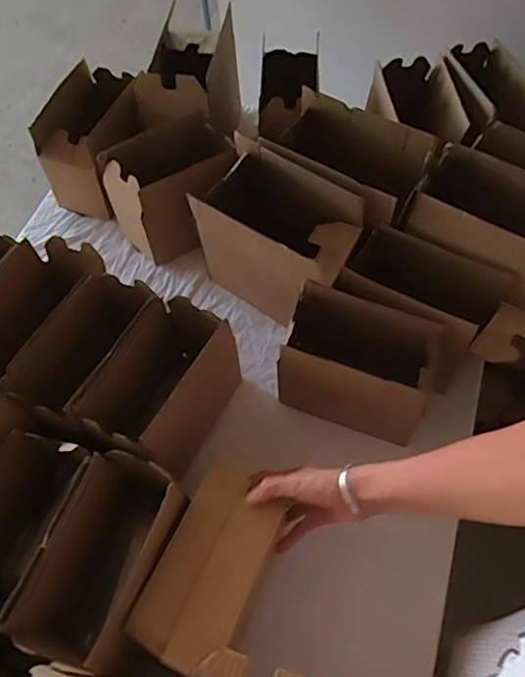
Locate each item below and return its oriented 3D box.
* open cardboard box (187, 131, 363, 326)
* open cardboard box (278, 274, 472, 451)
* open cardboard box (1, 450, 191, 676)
[{"bbox_3d":[0.026,-0.139,0.842,0.232,0.212,0.141,33,67,18],"label":"open cardboard box"},{"bbox_3d":[0.134,0.037,0.758,0.213,0.165,0.114,20,64,13],"label":"open cardboard box"},{"bbox_3d":[-0.173,0.253,0.644,0.110,0.143,0.208,21,64,13],"label":"open cardboard box"}]

